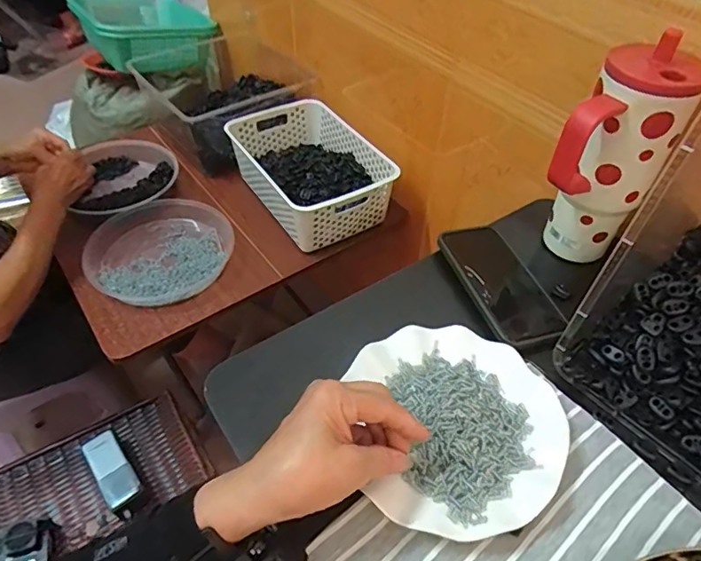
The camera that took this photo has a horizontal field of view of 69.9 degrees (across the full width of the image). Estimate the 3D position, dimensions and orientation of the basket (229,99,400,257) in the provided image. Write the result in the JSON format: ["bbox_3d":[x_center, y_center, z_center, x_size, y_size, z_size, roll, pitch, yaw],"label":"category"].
[{"bbox_3d":[-0.073,-0.207,0.932,0.212,0.100,0.315,-25,53,-21],"label":"basket"}]

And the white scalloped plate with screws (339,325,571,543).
[{"bbox_3d":[0.087,0.115,0.418,0.170,0.026,0.178,0,48,0],"label":"white scalloped plate with screws"}]

